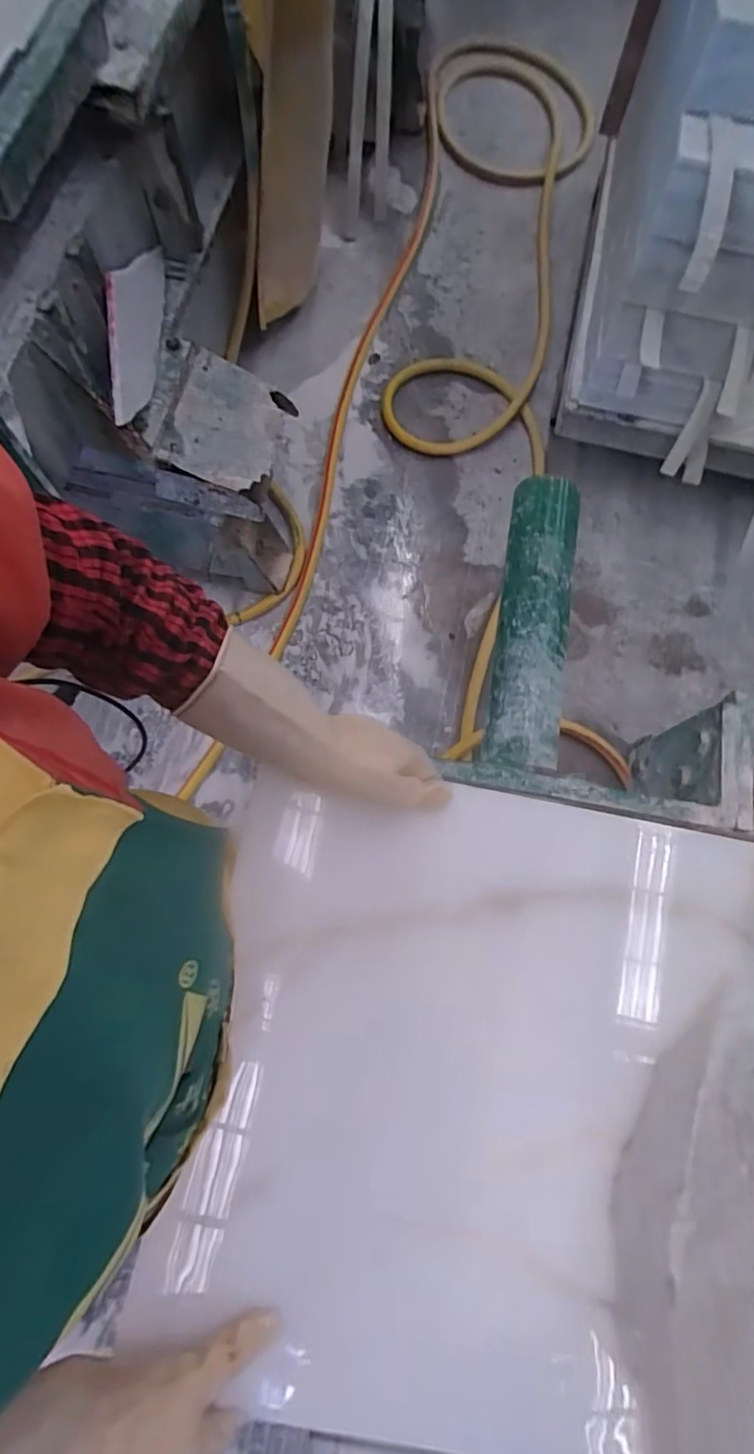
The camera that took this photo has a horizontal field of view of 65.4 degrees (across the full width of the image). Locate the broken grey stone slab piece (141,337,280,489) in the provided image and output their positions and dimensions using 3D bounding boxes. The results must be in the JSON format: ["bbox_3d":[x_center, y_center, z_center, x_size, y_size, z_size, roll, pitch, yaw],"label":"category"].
[{"bbox_3d":[-0.299,-0.578,1.103,0.221,0.030,0.244,16,78,-17],"label":"broken grey stone slab piece"}]

